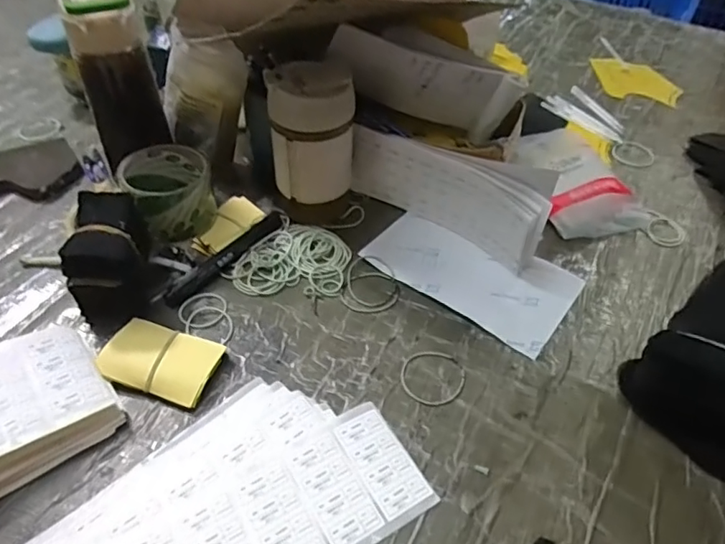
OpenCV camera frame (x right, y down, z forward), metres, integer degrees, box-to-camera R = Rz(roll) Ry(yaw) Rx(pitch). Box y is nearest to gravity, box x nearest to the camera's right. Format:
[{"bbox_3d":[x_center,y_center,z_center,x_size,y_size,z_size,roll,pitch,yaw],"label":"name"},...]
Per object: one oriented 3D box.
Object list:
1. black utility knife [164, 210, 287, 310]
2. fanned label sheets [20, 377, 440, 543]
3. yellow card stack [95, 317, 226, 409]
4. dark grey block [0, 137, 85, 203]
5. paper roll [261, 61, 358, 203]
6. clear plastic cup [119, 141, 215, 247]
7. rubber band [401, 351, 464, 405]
[{"bbox_3d":[-0.136,-0.019,0.558,0.020,0.011,0.146,32,56,23],"label":"black utility knife"},{"bbox_3d":[-0.116,0.175,0.390,0.307,0.008,0.154,-25,55,-21],"label":"fanned label sheets"},{"bbox_3d":[-0.172,0.076,0.476,0.092,0.017,0.058,14,50,10],"label":"yellow card stack"},{"bbox_3d":[-0.391,-0.118,0.649,0.122,0.018,0.092,-6,50,-7],"label":"dark grey block"},{"bbox_3d":[-0.050,-0.131,0.567,0.079,0.148,0.077,2,48,-2],"label":"paper roll"},{"bbox_3d":[-0.197,-0.080,0.570,0.082,0.065,0.095,-20,53,-18],"label":"clear plastic cup"},{"bbox_3d":[0.062,0.091,0.485,0.055,0.004,0.054,1,49,-1],"label":"rubber band"}]

